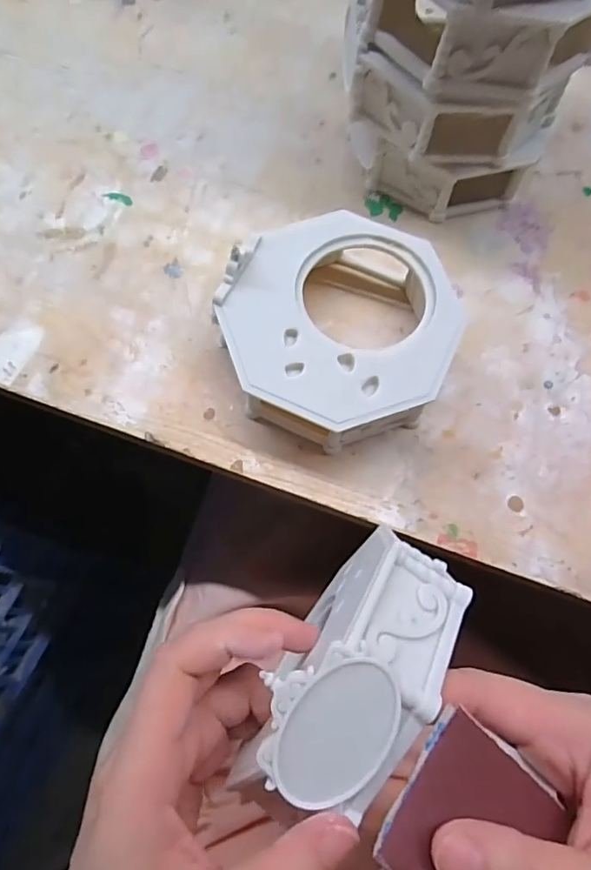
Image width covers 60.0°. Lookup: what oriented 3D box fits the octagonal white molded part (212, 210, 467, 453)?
[{"bbox_3d":[0.022,-0.054,0.266,0.115,0.039,0.112,-20,71,-8],"label":"octagonal white molded part"}]

